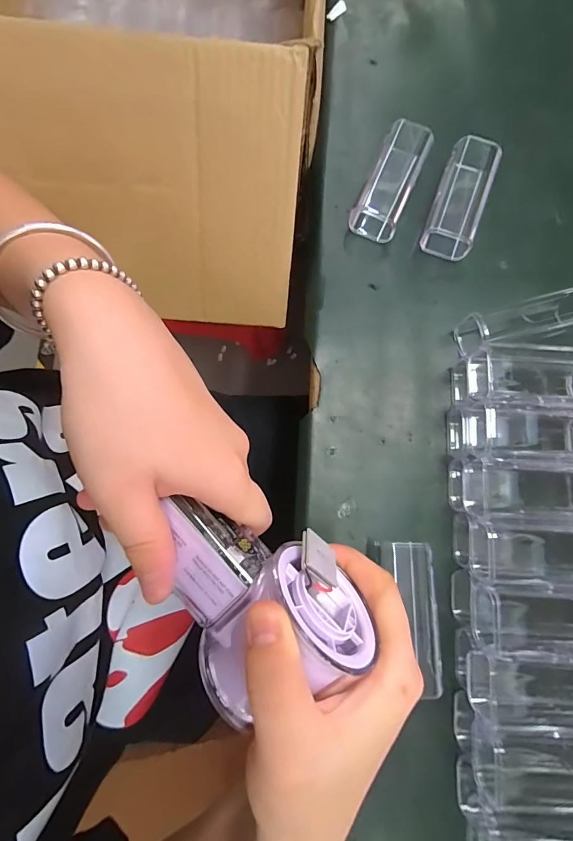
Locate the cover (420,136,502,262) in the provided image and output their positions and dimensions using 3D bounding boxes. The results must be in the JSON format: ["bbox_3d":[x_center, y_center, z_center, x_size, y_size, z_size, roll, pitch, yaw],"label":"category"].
[{"bbox_3d":[0.151,-0.193,0.341,0.041,0.027,0.101,19,79,0],"label":"cover"}]

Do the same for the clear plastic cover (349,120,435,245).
[{"bbox_3d":[0.092,-0.209,0.346,0.039,0.028,0.102,26,80,1],"label":"clear plastic cover"}]

